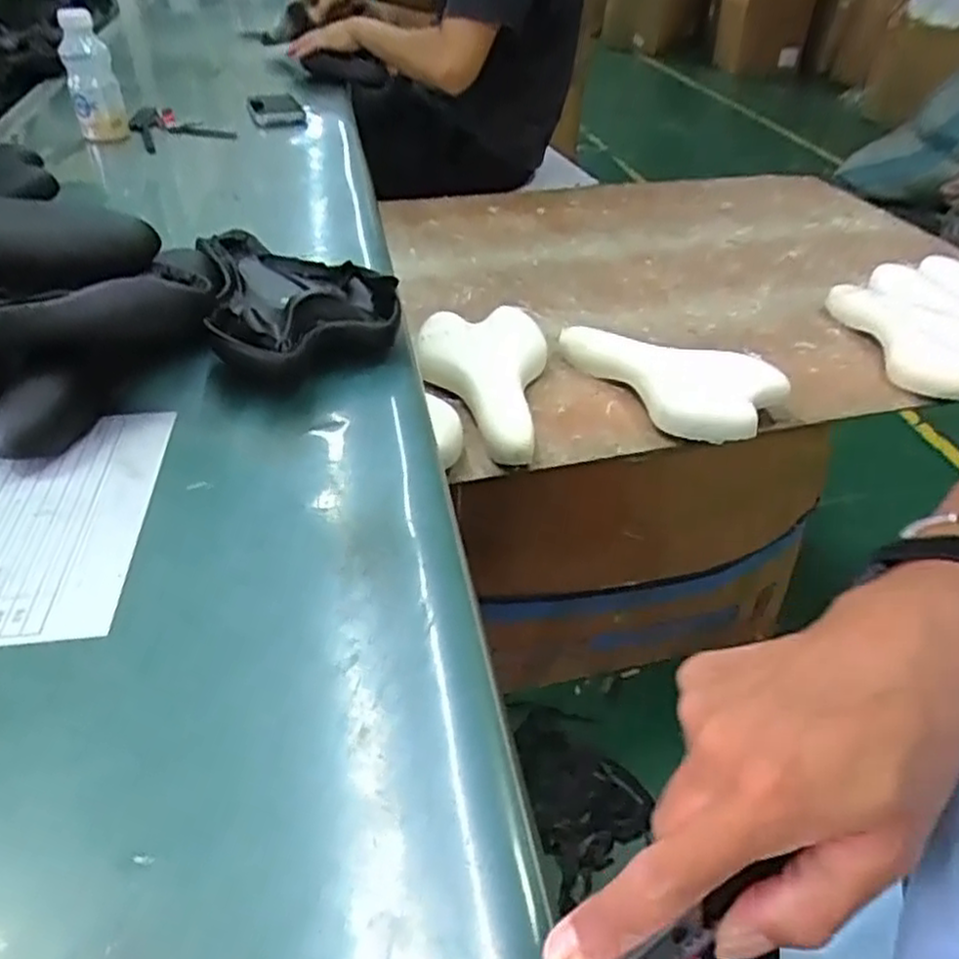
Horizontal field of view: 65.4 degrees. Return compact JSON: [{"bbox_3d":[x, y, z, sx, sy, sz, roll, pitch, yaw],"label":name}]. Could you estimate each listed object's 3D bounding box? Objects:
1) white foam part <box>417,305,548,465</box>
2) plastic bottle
[{"bbox_3d":[-0.003,-0.123,0.852,0.149,0.044,0.270,6,40,5],"label":"white foam part"},{"bbox_3d":[-0.549,-0.567,1.060,0.065,0.162,0.056,-14,41,-20],"label":"plastic bottle"}]

